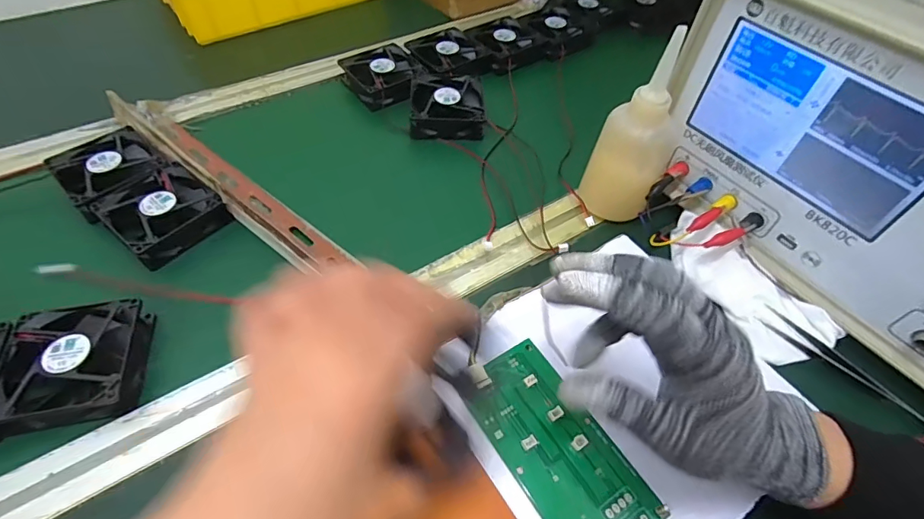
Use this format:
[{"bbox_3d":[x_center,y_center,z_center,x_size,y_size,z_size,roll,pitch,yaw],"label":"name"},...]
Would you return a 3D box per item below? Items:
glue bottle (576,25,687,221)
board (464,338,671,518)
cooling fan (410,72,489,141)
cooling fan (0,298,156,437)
[{"bbox_3d":[0.149,-0.109,0.400,0.065,0.143,0.068,24,54,20],"label":"glue bottle"},{"bbox_3d":[0.059,0.116,0.295,0.065,0.012,0.131,-27,54,-21],"label":"board"},{"bbox_3d":[-0.017,-0.169,0.523,0.092,0.035,0.093,0,49,1],"label":"cooling fan"},{"bbox_3d":[-0.267,0.070,0.327,0.079,0.029,0.080,-9,50,-7],"label":"cooling fan"}]

